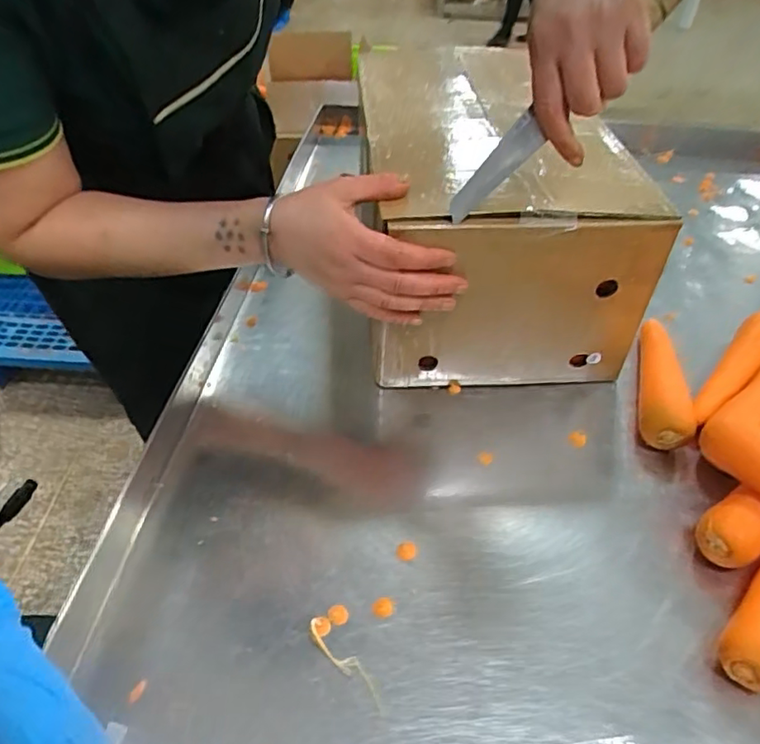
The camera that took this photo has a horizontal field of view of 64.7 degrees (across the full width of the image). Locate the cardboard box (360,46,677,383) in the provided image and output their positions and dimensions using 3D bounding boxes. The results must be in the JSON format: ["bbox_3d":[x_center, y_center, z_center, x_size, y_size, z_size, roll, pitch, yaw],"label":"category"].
[{"bbox_3d":[0.100,-0.176,0.633,0.221,0.189,0.379,-2,43,-5],"label":"cardboard box"}]

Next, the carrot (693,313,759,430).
[{"bbox_3d":[0.338,-0.004,0.571,0.200,0.033,0.036,-33,54,-32],"label":"carrot"}]

